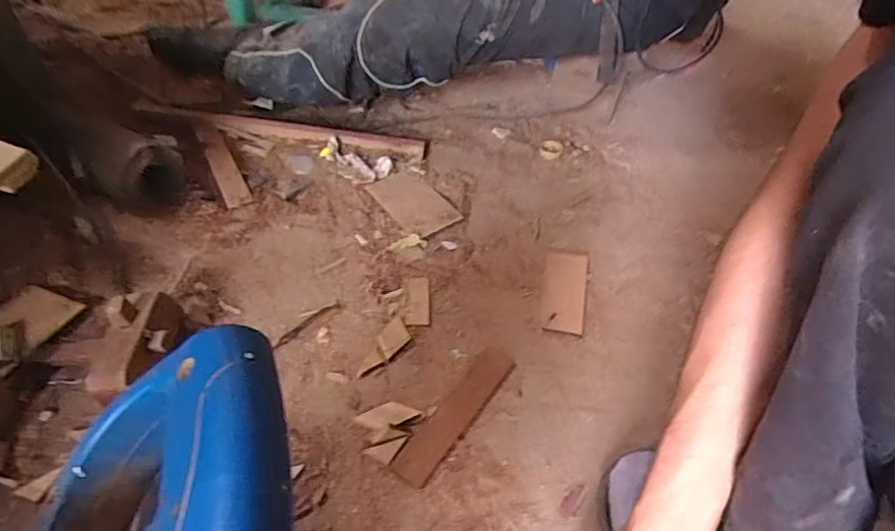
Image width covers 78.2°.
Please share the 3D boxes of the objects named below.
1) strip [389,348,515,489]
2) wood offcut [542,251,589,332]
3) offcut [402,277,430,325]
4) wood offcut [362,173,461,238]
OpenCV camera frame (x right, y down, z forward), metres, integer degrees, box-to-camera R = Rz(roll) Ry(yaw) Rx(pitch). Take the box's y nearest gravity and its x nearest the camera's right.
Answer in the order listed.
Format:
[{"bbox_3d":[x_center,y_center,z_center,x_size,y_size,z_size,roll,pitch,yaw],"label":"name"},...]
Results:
[{"bbox_3d":[0.011,0.155,0.590,0.045,0.009,0.185,27,49,21],"label":"strip"},{"bbox_3d":[0.155,0.030,0.727,0.055,0.005,0.146,10,45,6],"label":"wood offcut"},{"bbox_3d":[-0.040,0.043,0.699,0.031,0.004,0.078,1,45,-3],"label":"offcut"},{"bbox_3d":[-0.053,-0.097,0.834,0.091,0.006,0.147,-25,52,-27],"label":"wood offcut"}]

